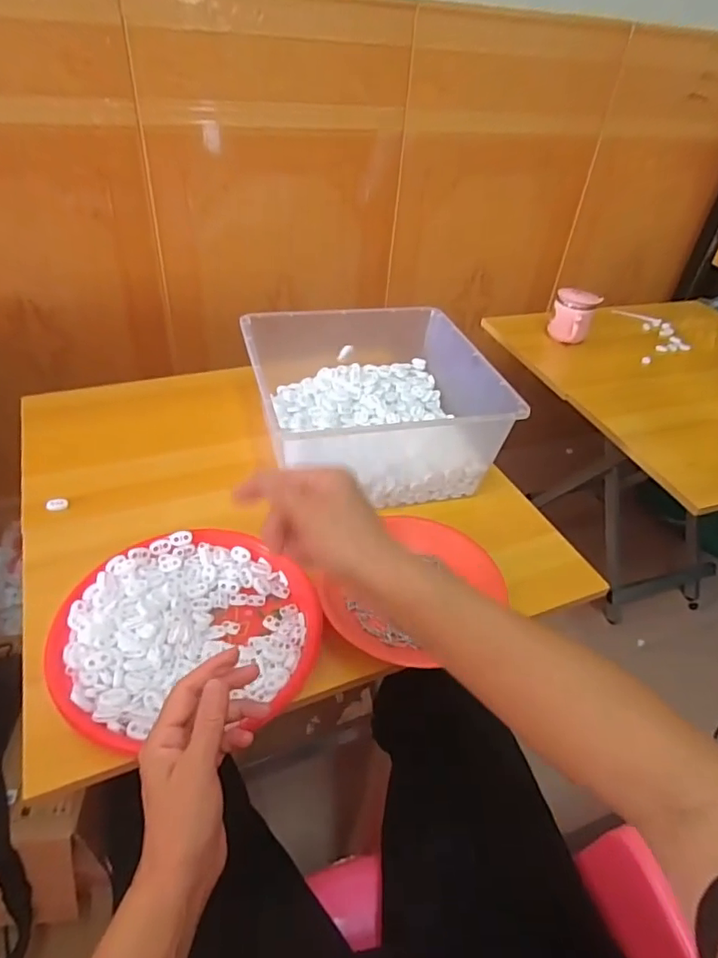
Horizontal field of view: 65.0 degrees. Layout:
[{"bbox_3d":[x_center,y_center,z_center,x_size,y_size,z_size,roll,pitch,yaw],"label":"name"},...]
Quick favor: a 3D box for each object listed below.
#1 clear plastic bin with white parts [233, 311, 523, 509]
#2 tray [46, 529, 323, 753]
[{"bbox_3d":[0.016,-0.105,0.771,0.301,0.133,0.289,-9,43,-16],"label":"clear plastic bin with white parts"},{"bbox_3d":[-0.164,0.136,0.551,0.238,0.030,0.212,-6,42,-13],"label":"tray"}]

